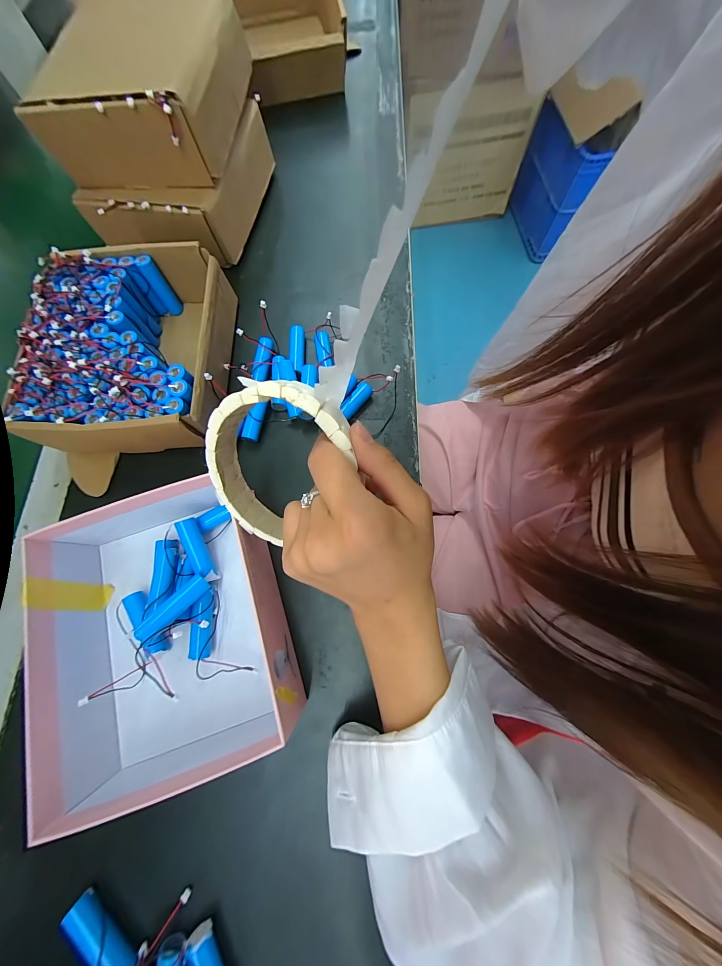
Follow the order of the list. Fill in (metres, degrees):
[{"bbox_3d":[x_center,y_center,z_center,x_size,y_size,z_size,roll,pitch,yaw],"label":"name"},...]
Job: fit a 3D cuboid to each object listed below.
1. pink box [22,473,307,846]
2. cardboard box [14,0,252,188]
[{"bbox_3d":[-0.126,0.090,0.207,0.135,0.061,0.171,-18,75,-2],"label":"pink box"},{"bbox_3d":[-0.192,-0.353,0.273,0.152,0.055,0.170,4,75,4],"label":"cardboard box"}]

